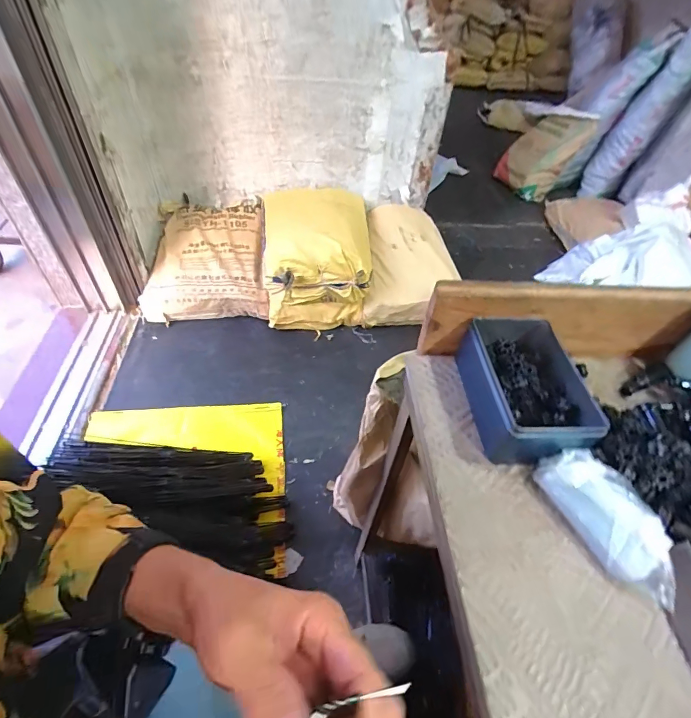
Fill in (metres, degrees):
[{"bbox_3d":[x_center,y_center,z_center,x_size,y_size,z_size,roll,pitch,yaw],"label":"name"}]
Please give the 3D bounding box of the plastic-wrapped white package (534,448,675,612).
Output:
[{"bbox_3d":[0.231,0.137,0.353,0.055,0.032,0.128,-19,53,-21],"label":"plastic-wrapped white package"}]

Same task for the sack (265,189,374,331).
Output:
[{"bbox_3d":[-0.118,-0.417,1.664,0.416,0.317,0.547,-2,49,-8],"label":"sack"}]

